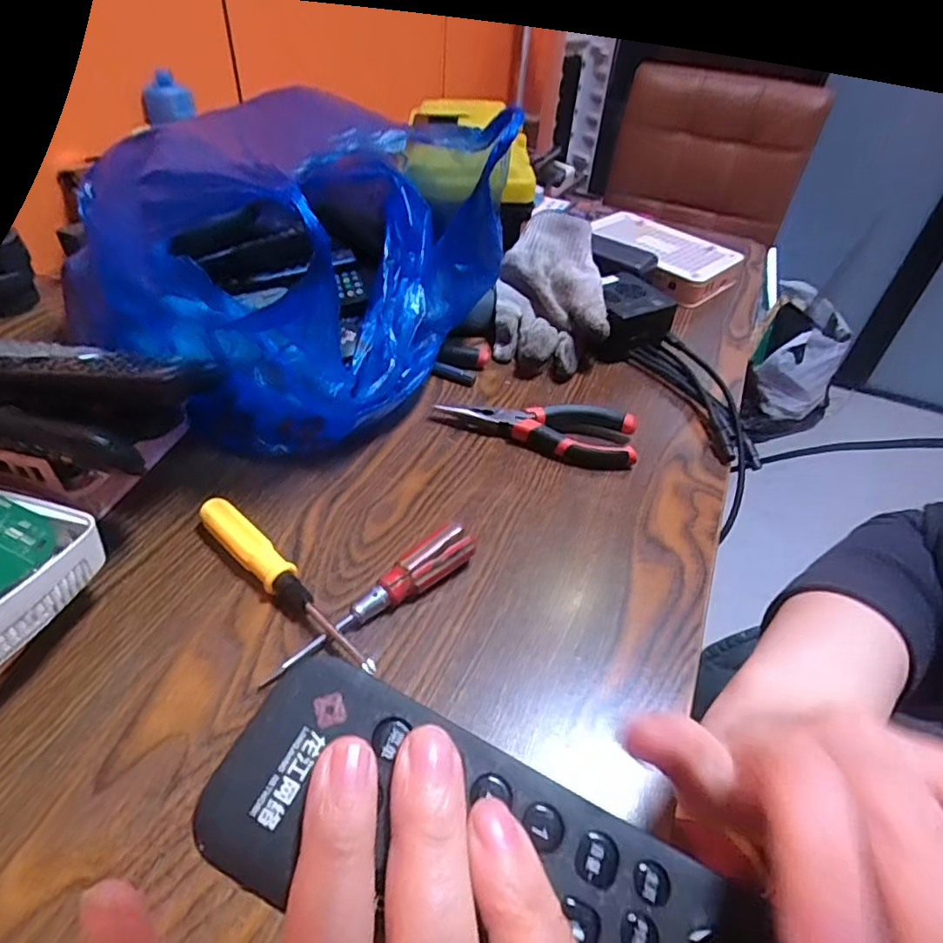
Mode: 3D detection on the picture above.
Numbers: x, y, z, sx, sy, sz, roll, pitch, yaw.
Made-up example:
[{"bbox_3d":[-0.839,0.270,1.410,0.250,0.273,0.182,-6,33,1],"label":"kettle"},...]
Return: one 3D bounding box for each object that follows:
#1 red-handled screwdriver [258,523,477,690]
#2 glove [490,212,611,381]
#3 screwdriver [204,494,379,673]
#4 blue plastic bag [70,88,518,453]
[{"bbox_3d":[-0.055,0.072,0.330,0.134,0.026,0.020,-27,52,-30],"label":"red-handled screwdriver"},{"bbox_3d":[0.074,-0.167,0.545,0.098,0.089,0.146,3,43,-2],"label":"glove"},{"bbox_3d":[-0.110,0.064,0.336,0.154,0.019,0.020,34,50,27],"label":"screwdriver"},{"bbox_3d":[-0.126,-0.174,0.467,0.223,0.194,0.297,22,45,17],"label":"blue plastic bag"}]

